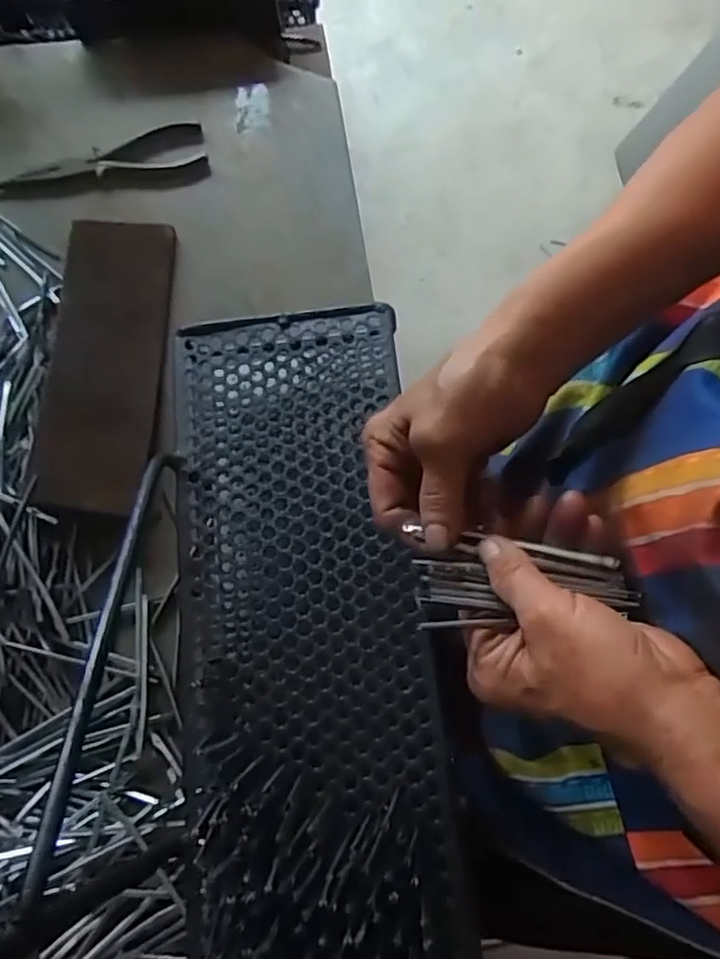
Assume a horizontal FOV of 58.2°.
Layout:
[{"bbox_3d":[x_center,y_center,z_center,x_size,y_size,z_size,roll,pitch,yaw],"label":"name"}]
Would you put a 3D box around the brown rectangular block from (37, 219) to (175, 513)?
[{"bbox_3d":[-0.207,-0.098,0.506,0.091,0.022,0.248,-1,72,1],"label":"brown rectangular block"}]

